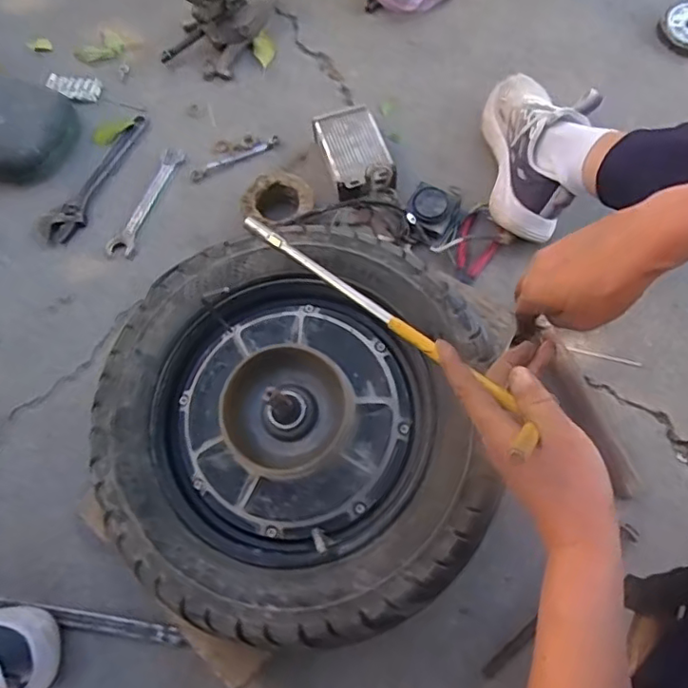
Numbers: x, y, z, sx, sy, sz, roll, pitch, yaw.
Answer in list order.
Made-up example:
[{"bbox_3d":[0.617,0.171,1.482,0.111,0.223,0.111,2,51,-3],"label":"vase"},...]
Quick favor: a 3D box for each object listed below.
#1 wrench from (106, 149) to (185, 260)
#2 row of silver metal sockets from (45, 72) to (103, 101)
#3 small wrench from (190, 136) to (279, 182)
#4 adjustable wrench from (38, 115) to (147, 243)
[{"bbox_3d":[-0.290,-0.210,0.861,0.041,0.005,0.186,19,73,8],"label":"wrench"},{"bbox_3d":[-0.436,-0.416,0.944,0.088,0.016,0.043,5,71,4],"label":"row of silver metal sockets"},{"bbox_3d":[-0.162,-0.276,0.874,0.142,0.008,0.021,-25,72,-7],"label":"small wrench"},{"bbox_3d":[-0.367,-0.253,0.877,0.048,0.021,0.244,27,74,10],"label":"adjustable wrench"}]

